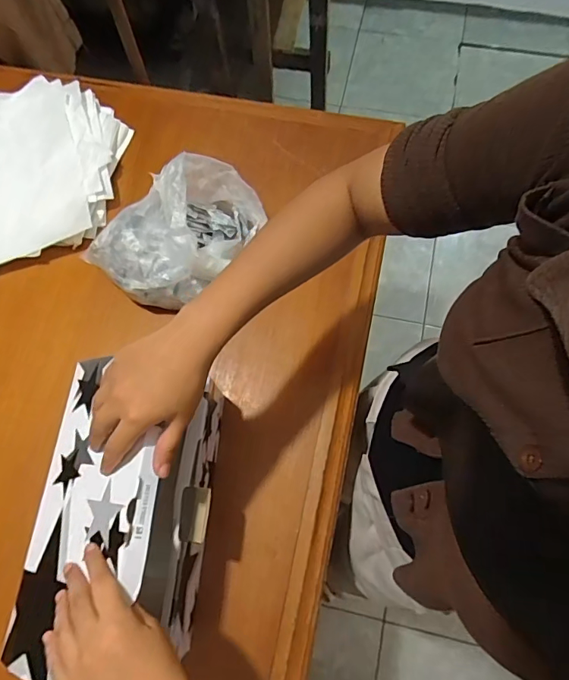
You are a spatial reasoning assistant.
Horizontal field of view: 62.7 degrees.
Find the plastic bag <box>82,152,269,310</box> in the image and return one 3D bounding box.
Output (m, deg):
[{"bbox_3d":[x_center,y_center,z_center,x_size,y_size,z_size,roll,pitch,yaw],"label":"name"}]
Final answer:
[{"bbox_3d":[-0.136,-0.133,0.602,0.233,0.093,0.153,-29,71,-8],"label":"plastic bag"}]

